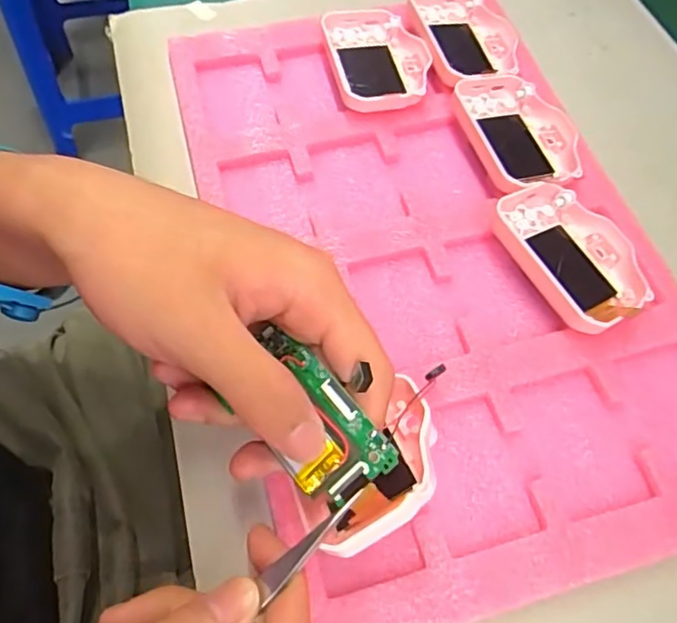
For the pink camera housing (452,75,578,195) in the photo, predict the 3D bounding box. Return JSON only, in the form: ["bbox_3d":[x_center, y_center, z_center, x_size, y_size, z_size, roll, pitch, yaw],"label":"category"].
[{"bbox_3d":[0.109,-0.104,0.351,0.060,0.019,0.087,-14,63,-9],"label":"pink camera housing"}]

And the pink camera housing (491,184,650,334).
[{"bbox_3d":[0.122,-0.031,0.308,0.060,0.022,0.084,-30,67,-17],"label":"pink camera housing"}]

